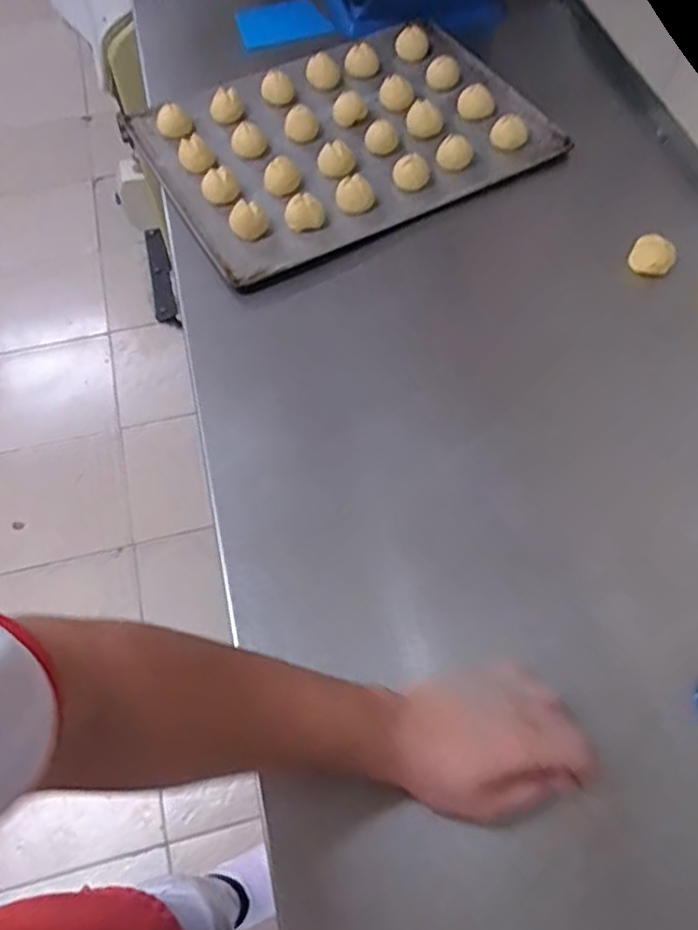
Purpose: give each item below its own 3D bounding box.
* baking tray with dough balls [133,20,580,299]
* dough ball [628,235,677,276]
[{"bbox_3d":[-0.003,-0.403,0.836,0.444,0.030,0.329,-26,63,-14],"label":"baking tray with dough balls"},{"bbox_3d":[0.326,-0.224,0.742,0.043,0.022,0.041,0,60,0],"label":"dough ball"}]

